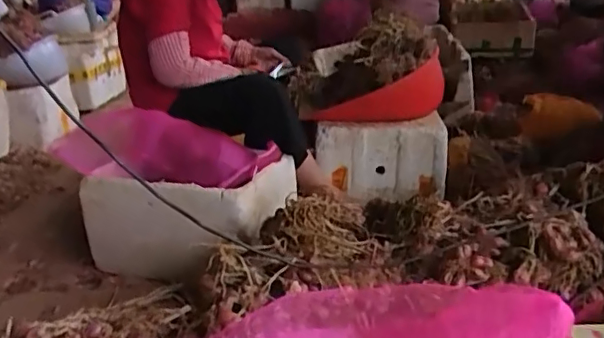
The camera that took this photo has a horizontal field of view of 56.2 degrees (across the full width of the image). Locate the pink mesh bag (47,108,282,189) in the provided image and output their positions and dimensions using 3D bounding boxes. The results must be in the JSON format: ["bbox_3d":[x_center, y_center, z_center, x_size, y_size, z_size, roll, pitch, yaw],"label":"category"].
[{"bbox_3d":[-0.378,-0.050,1.433,0.608,0.132,0.179,4,24,18],"label":"pink mesh bag"}]

